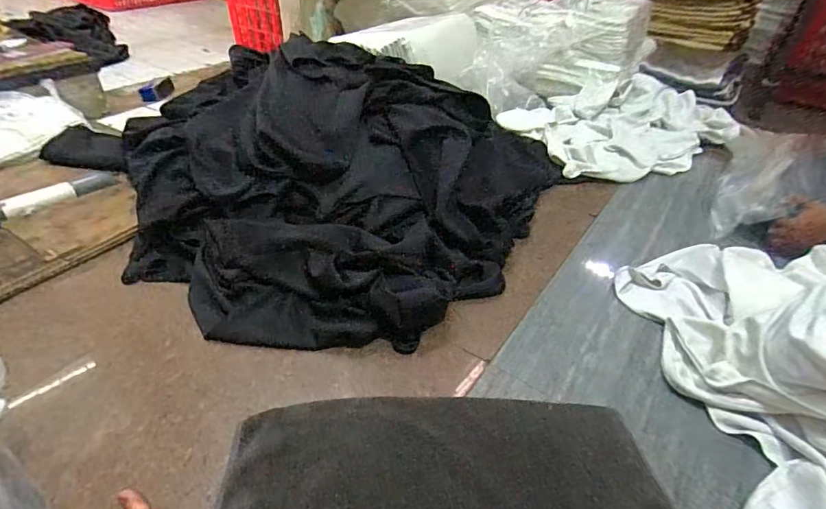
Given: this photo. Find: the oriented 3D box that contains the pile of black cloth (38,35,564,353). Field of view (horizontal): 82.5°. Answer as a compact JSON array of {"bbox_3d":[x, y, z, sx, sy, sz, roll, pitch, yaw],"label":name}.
[{"bbox_3d":[-0.172,-0.240,1.121,0.869,0.271,0.882,21,41,20],"label":"pile of black cloth"}]

